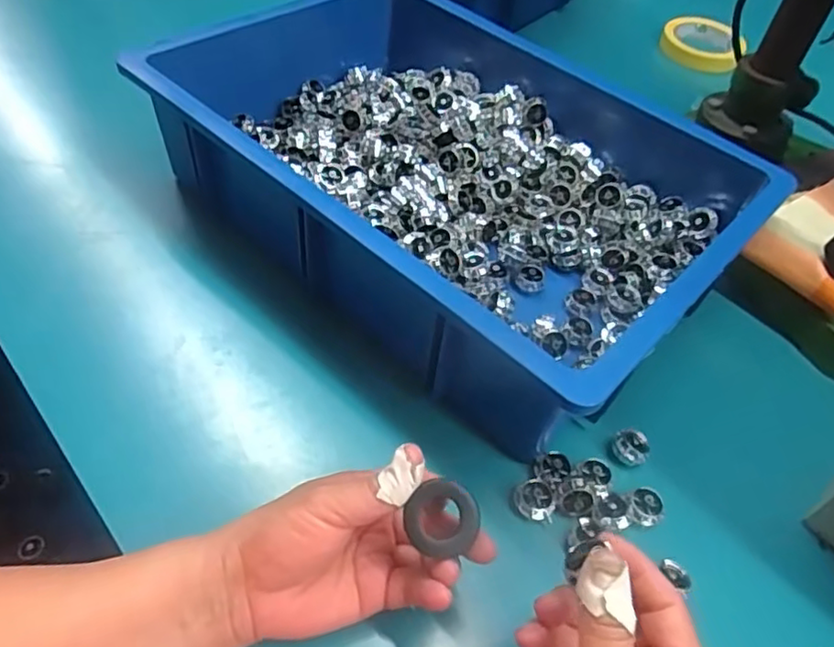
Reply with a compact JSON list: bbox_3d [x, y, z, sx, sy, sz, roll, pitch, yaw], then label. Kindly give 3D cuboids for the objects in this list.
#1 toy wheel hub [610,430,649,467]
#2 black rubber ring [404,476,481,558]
[{"bbox_3d":[0.144,0.084,0.429,0.022,0.015,0.019,30,54,18],"label":"toy wheel hub"},{"bbox_3d":[0.013,0.096,0.321,0.034,0.007,0.034,1,78,-6],"label":"black rubber ring"}]

